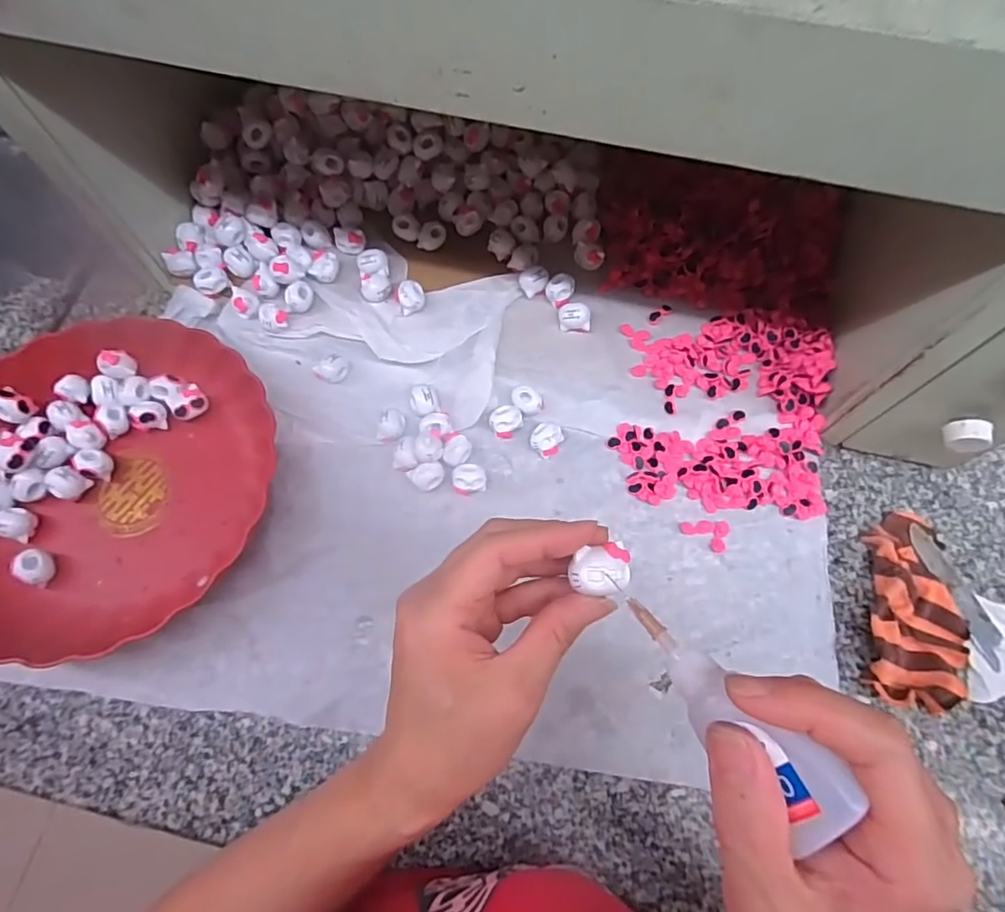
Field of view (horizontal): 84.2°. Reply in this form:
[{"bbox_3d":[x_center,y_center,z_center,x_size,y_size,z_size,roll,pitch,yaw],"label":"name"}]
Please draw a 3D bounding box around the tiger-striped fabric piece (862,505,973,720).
[{"bbox_3d":[0.294,0.104,0.390,0.067,0.024,0.137,12,69,5],"label":"tiger-striped fabric piece"}]

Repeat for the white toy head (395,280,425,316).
[{"bbox_3d":[-0.076,-0.132,0.460,0.023,0.019,0.024,0,68,0],"label":"white toy head"}]

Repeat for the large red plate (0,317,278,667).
[{"bbox_3d":[-0.288,0.014,0.405,0.236,0.048,0.224,0,68,0],"label":"large red plate"}]

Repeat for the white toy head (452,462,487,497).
[{"bbox_3d":[-0.025,0.018,0.420,0.024,0.021,0.019,-6,68,-2],"label":"white toy head"}]

